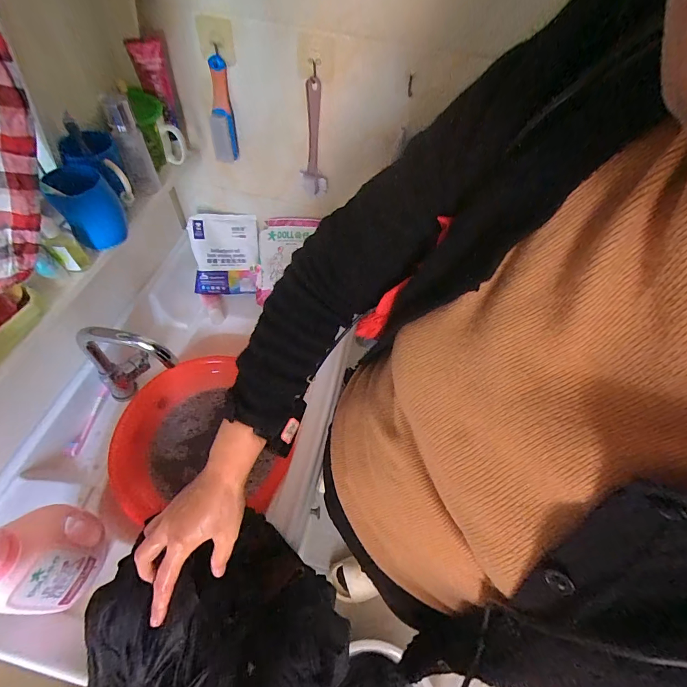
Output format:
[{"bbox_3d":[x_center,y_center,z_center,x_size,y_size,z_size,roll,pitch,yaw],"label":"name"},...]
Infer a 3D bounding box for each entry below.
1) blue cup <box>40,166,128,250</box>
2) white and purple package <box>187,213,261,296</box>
[{"bbox_3d":[-0.345,-0.190,0.491,0.069,0.103,0.073,-23,61,-19],"label":"blue cup"},{"bbox_3d":[-0.272,-0.204,0.836,0.145,0.178,0.020,-7,19,-20],"label":"white and purple package"}]

